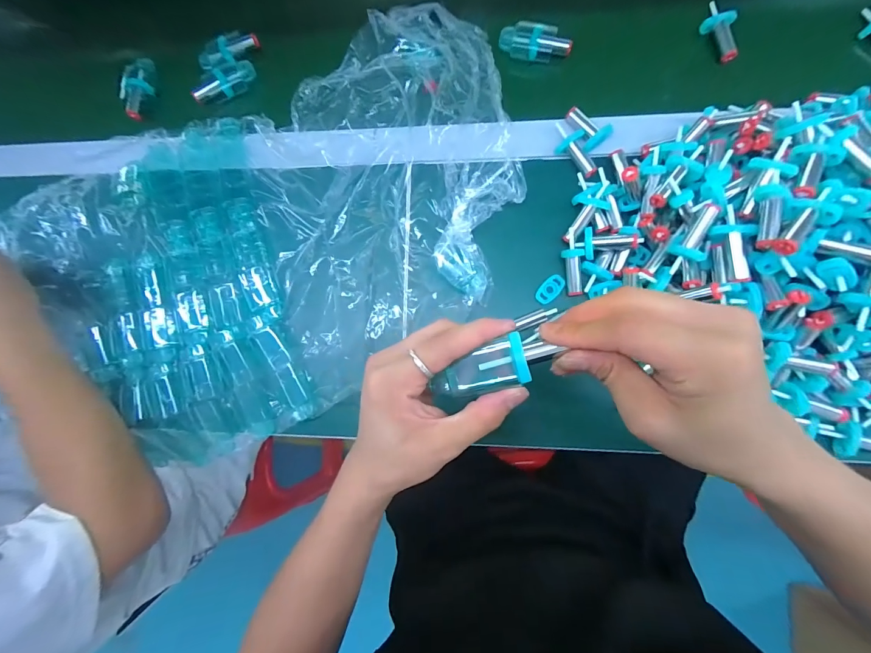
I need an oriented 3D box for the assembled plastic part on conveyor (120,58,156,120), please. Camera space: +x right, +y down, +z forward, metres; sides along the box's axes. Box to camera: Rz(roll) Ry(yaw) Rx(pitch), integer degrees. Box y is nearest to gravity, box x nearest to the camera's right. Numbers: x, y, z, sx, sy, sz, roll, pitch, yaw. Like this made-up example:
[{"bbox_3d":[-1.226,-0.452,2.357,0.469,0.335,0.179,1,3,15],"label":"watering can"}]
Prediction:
[{"bbox_3d":[-0.368,-0.290,0.452,0.029,0.028,0.078,7,86,7],"label":"assembled plastic part on conveyor"}]

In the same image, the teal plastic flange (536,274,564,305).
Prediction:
[{"bbox_3d":[0.115,-0.038,0.371,0.019,0.004,0.033,37,90,8],"label":"teal plastic flange"}]

